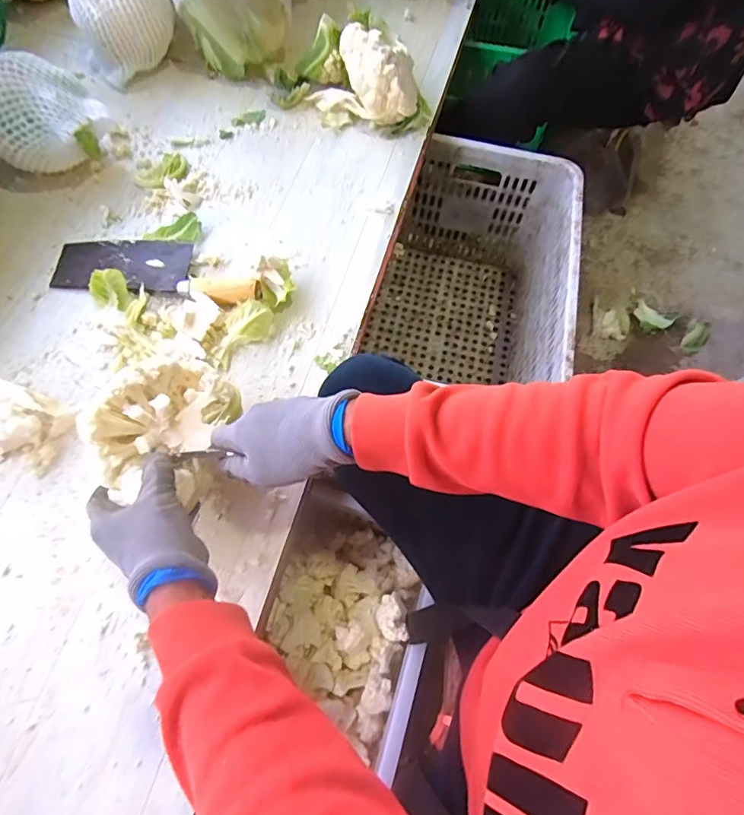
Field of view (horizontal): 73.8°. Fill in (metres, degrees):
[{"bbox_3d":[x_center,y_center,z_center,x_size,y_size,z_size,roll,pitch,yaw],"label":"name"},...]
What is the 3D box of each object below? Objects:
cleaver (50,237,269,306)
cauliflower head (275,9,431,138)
[{"bbox_3d":[-0.276,-0.186,0.644,0.272,0.027,0.099,6,64,0],"label":"cleaver"},{"bbox_3d":[-0.030,-0.548,0.797,0.251,0.105,0.167,2,64,-2],"label":"cauliflower head"}]

